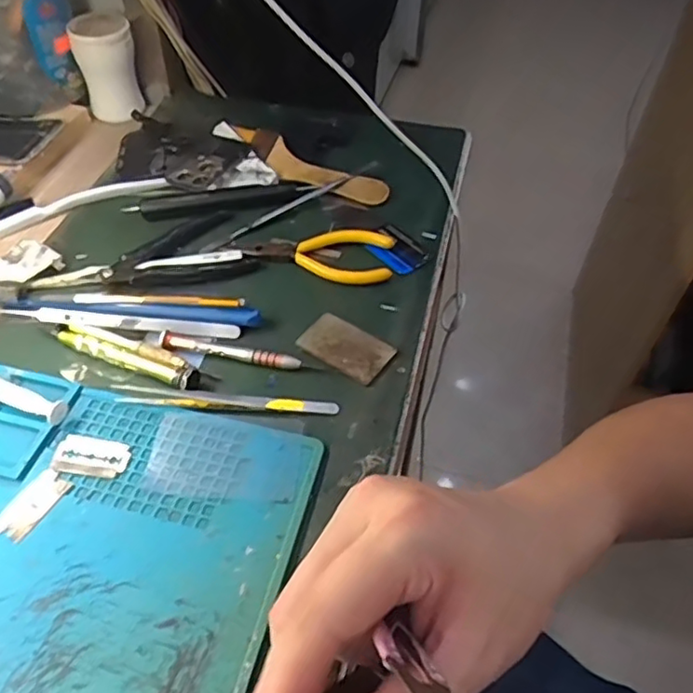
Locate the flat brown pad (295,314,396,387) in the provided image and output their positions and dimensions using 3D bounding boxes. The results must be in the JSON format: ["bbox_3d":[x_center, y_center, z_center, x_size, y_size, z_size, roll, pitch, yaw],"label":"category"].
[{"bbox_3d":[0.000,-0.001,0.410,0.058,0.004,0.037,28,54,20],"label":"flat brown pad"}]

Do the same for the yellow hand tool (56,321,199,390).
[{"bbox_3d":[-0.141,0.002,0.401,0.107,0.011,0.021,21,52,15],"label":"yellow hand tool"}]

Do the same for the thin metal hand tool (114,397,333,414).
[{"bbox_3d":[-0.072,0.035,0.381,0.133,0.005,0.009,2,49,0],"label":"thin metal hand tool"}]

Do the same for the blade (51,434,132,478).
[{"bbox_3d":[-0.147,0.062,0.357,0.043,0.004,0.024,8,50,4],"label":"blade"}]

